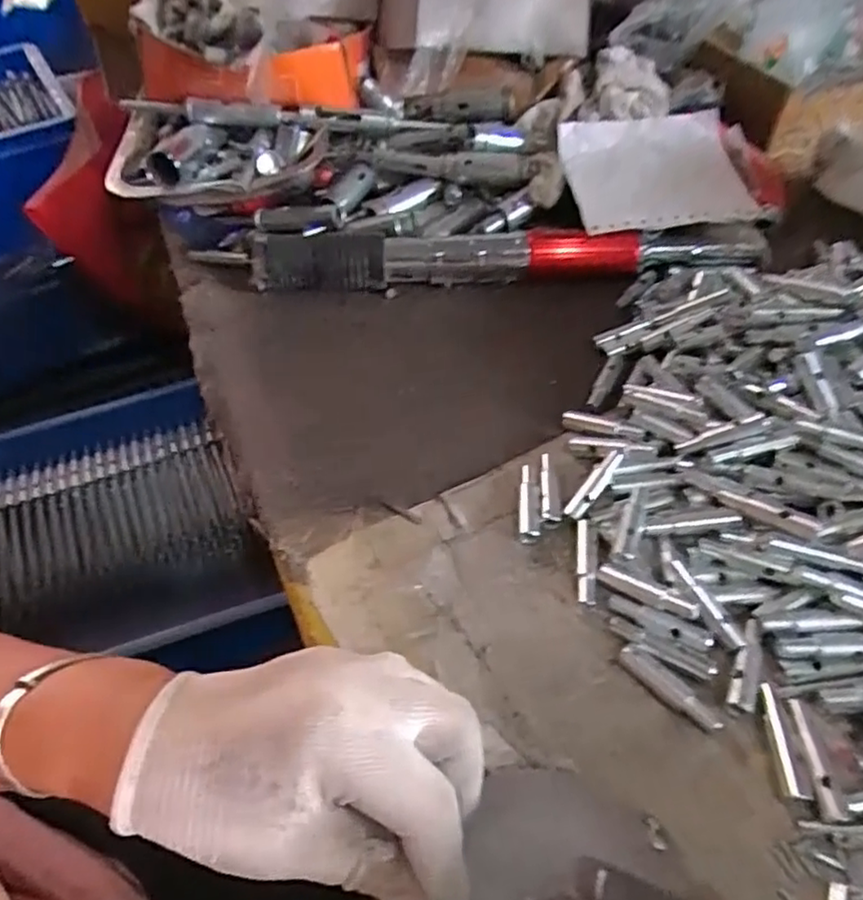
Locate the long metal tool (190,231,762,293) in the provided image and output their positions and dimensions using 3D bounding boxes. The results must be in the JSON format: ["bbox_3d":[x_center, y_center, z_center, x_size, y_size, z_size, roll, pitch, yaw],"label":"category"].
[{"bbox_3d":[0.030,-0.159,0.502,0.451,0.042,0.044,-1,51,3],"label":"long metal tool"}]

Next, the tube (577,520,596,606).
[{"bbox_3d":[0.084,0.061,0.347,0.010,0.006,0.051,4,51,7],"label":"tube"}]

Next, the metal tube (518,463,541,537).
[{"bbox_3d":[0.057,0.028,0.370,0.012,0.008,0.050,3,51,6],"label":"metal tube"}]

